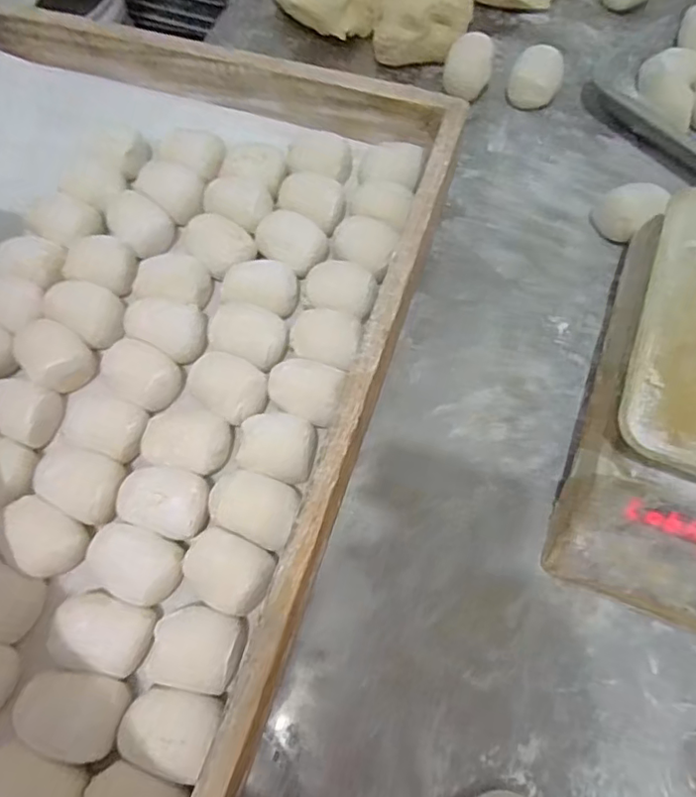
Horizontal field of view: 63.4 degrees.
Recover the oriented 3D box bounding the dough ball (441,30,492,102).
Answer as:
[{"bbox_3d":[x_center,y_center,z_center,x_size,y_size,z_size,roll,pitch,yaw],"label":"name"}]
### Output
[{"bbox_3d":[0.130,-0.358,0.605,0.047,0.039,0.057,13,68,6],"label":"dough ball"}]

